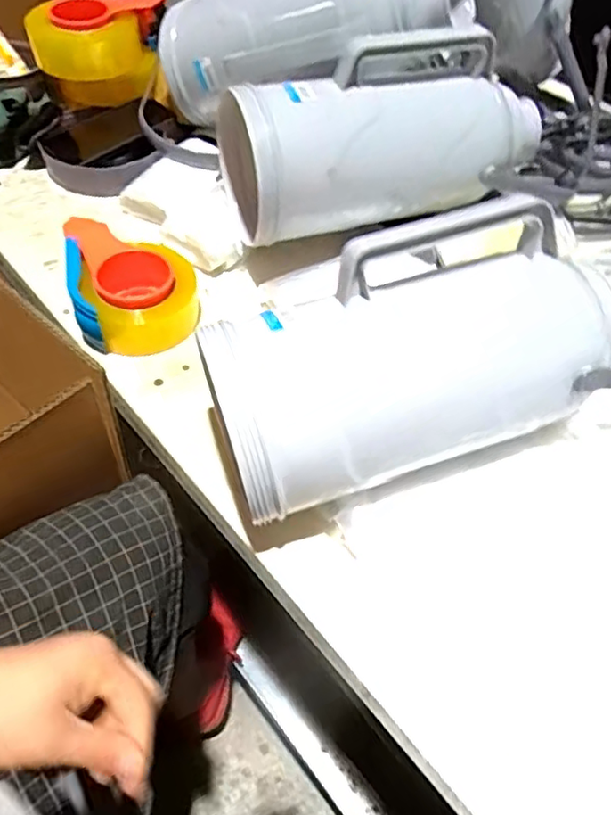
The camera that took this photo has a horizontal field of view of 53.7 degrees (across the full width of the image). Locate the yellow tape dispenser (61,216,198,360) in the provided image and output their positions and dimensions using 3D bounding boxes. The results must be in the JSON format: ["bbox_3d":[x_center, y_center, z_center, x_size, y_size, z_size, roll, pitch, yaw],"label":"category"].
[{"bbox_3d":[-0.181,-0.134,0.634,0.123,0.056,0.150,-10,54,-12],"label":"yellow tape dispenser"}]

